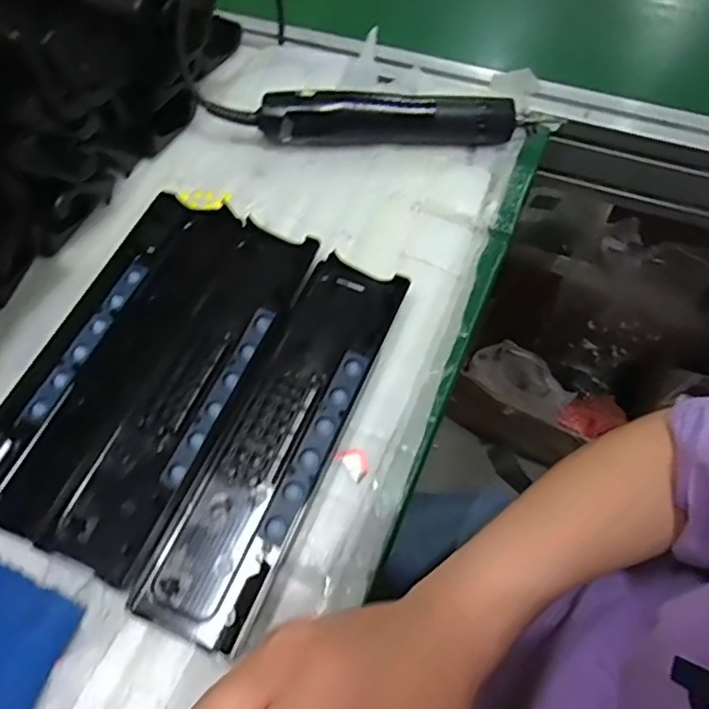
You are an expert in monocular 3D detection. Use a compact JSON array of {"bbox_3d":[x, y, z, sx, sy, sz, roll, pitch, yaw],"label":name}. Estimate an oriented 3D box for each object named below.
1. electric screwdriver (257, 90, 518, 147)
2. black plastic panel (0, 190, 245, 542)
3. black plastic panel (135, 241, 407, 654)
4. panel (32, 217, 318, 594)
[{"bbox_3d":[0.026,-0.185,0.466,0.194,0.039,0.033,-2,61,2],"label":"electric screwdriver"},{"bbox_3d":[-0.162,-0.007,0.389,0.070,0.015,0.241,20,64,13],"label":"black plastic panel"},{"bbox_3d":[-0.043,0.042,0.353,0.066,0.014,0.241,21,64,13],"label":"black plastic panel"},{"bbox_3d":[-0.103,0.017,0.375,0.062,0.016,0.242,19,64,13],"label":"panel"}]

